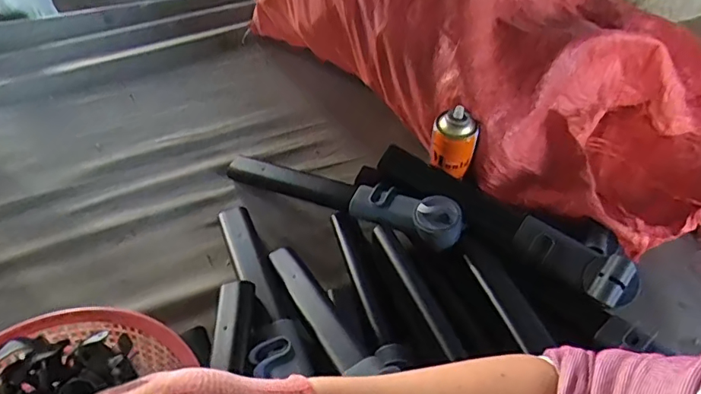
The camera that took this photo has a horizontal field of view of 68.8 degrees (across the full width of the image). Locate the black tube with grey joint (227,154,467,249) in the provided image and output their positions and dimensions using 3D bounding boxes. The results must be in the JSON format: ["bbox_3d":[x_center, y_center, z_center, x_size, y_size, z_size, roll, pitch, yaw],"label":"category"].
[{"bbox_3d":[-0.021,-0.006,0.801,0.403,0.047,0.065,15,49,26],"label":"black tube with grey joint"}]

